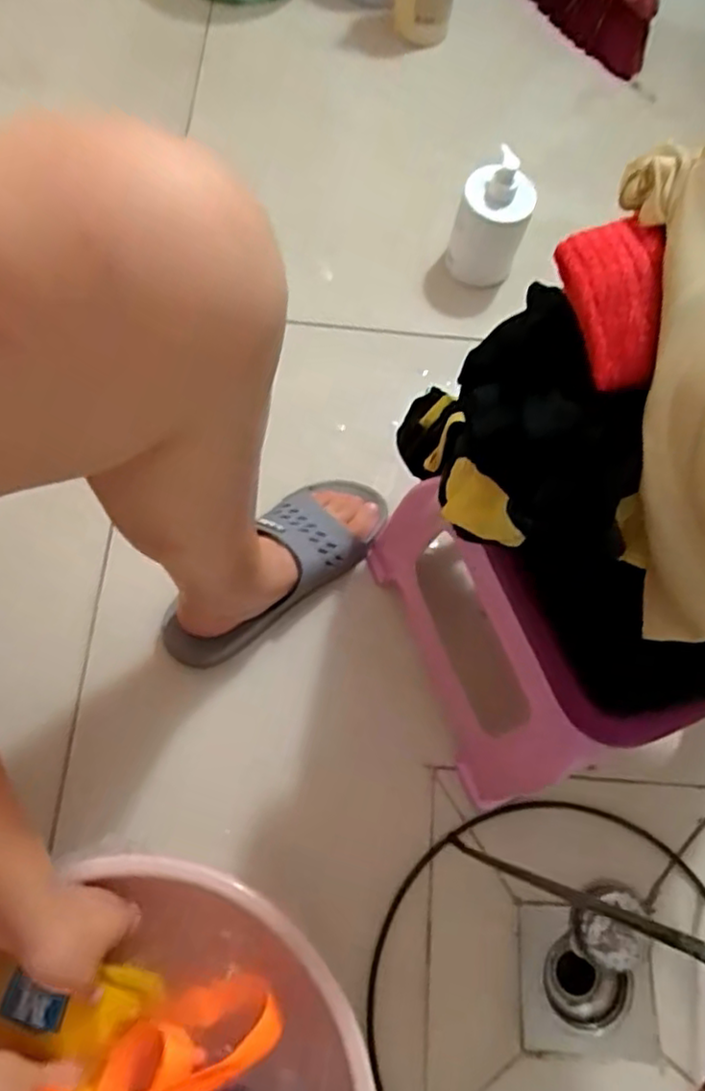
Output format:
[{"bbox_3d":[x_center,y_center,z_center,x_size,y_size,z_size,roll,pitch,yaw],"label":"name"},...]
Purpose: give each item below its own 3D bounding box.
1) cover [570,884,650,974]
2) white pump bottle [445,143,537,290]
[{"bbox_3d":[0.242,0.356,0.635,0.070,0.020,0.070,17,71,1],"label":"cover"},{"bbox_3d":[0.160,-0.374,0.800,0.086,0.134,0.075,16,70,1],"label":"white pump bottle"}]

